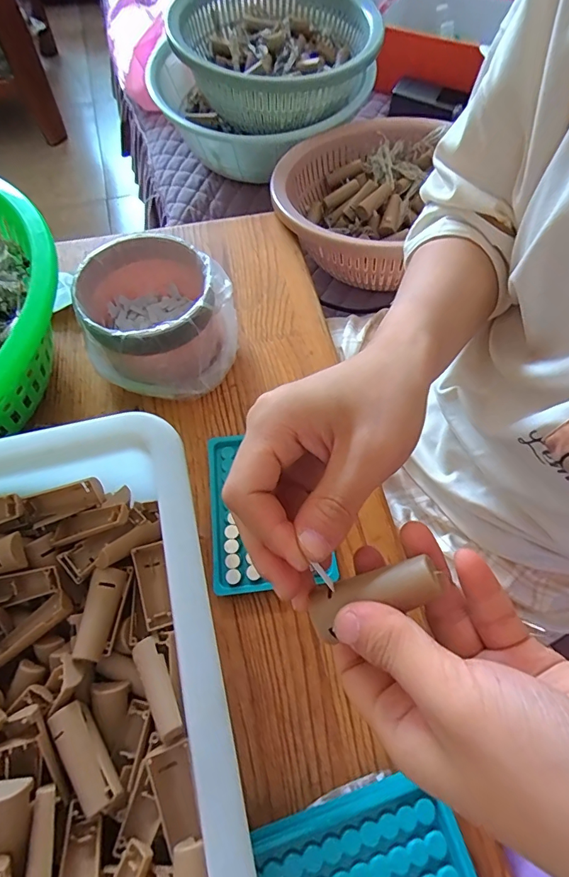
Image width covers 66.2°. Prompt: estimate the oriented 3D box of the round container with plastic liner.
[{"bbox_3d":[-0.115,-0.110,0.403,0.131,0.085,0.124,0,62,0],"label":"round container with plastic liner"}]

